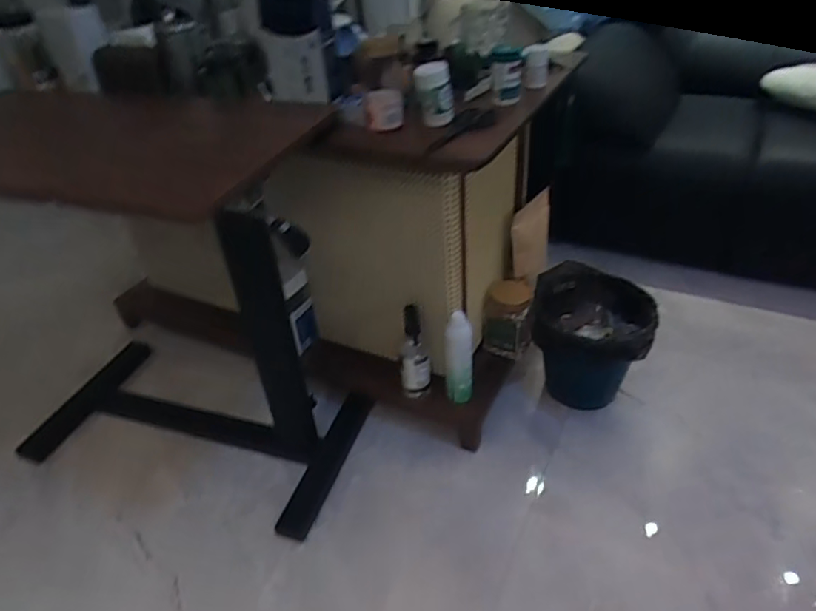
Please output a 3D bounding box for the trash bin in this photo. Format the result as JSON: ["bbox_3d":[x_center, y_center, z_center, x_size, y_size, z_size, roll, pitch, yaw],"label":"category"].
[{"bbox_3d":[0.432,0.105,1.354,0.269,0.283,0.288,7,40,17],"label":"trash bin"}]

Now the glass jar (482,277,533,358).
[{"bbox_3d":[0.241,0.031,1.371,0.117,0.184,0.107,2,37,9],"label":"glass jar"}]

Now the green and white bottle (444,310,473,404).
[{"bbox_3d":[0.110,0.115,1.221,0.067,0.220,0.049,1,37,8],"label":"green and white bottle"}]

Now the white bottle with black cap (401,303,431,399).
[{"bbox_3d":[0.010,0.103,1.248,0.073,0.220,0.072,-3,37,3],"label":"white bottle with black cap"}]

